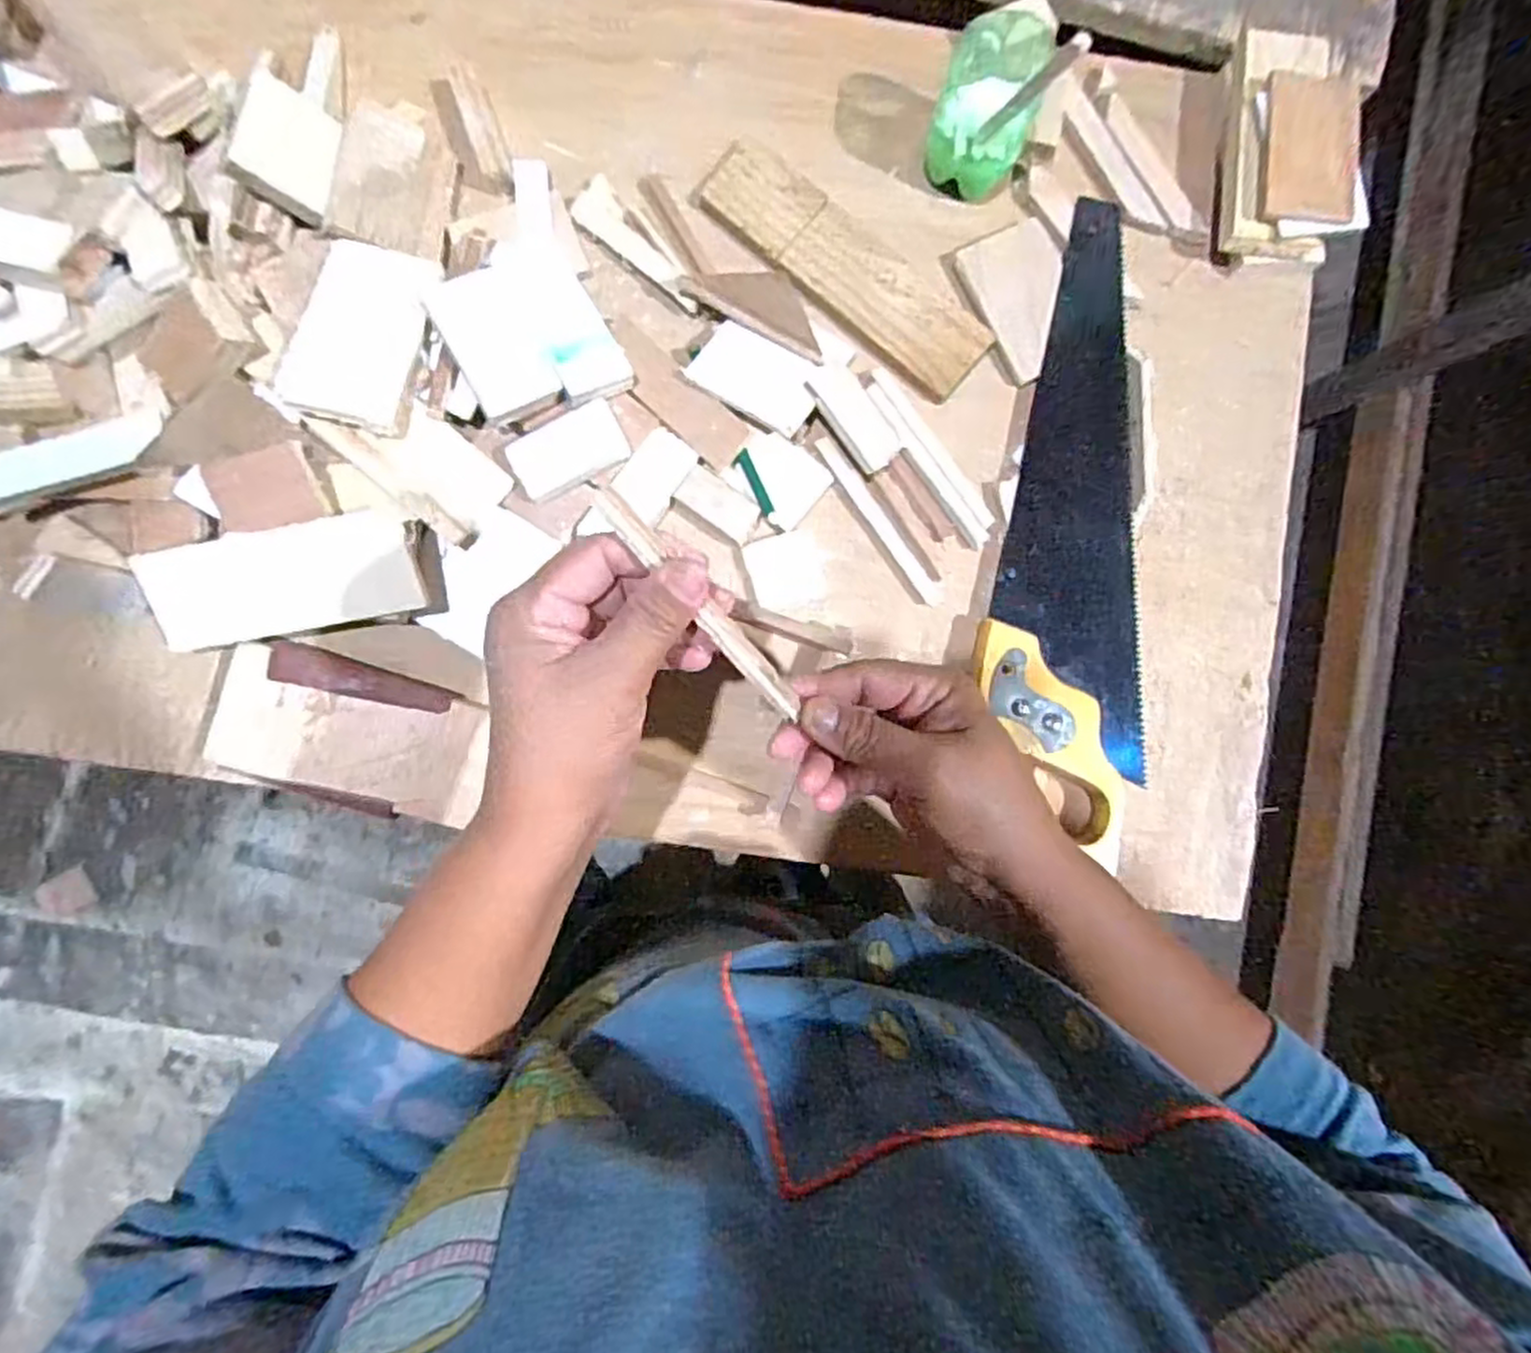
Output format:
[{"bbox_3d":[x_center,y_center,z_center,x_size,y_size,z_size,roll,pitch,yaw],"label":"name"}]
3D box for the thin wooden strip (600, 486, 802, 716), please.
[{"bbox_3d":[-0.024,-0.027,0.293,0.010,0.006,0.113,-44,111,-7],"label":"thin wooden strip"}]

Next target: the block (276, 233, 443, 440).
[{"bbox_3d":[-0.224,-0.193,0.418,0.061,0.010,0.107,12,86,-1],"label":"block"}]

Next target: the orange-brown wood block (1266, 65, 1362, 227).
[{"bbox_3d":[0.331,-0.321,0.454,0.055,0.009,0.095,7,81,-1],"label":"orange-brown wood block"}]

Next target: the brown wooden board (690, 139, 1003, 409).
[{"bbox_3d":[0.048,-0.251,0.462,0.199,0.009,0.056,38,86,1],"label":"brown wooden board"}]

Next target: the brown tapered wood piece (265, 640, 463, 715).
[{"bbox_3d":[-0.229,0.001,0.428,0.098,0.022,0.021,13,85,-5],"label":"brown tapered wood piece"}]

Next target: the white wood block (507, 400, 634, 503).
[{"bbox_3d":[-0.113,-0.130,0.433,0.065,0.008,0.036,-29,87,-4],"label":"white wood block"}]

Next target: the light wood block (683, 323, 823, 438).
[{"bbox_3d":[-0.004,-0.178,0.444,0.074,0.012,0.050,30,84,-3],"label":"light wood block"}]

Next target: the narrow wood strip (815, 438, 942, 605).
[{"bbox_3d":[0.069,-0.095,0.460,0.014,0.006,0.117,-36,88,-4],"label":"narrow wood strip"}]

